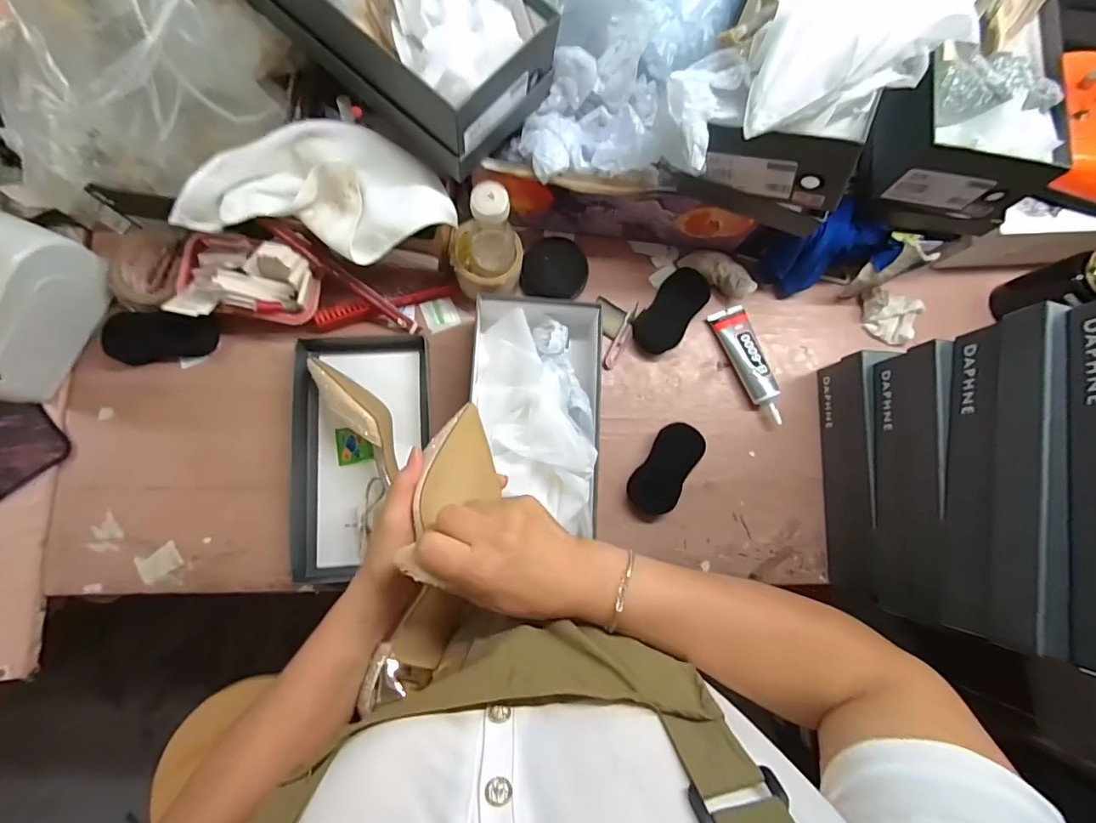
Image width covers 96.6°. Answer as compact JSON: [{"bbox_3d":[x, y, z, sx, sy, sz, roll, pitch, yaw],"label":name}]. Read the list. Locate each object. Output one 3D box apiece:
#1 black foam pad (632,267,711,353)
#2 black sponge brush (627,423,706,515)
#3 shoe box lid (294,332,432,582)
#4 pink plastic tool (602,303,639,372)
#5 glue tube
[{"bbox_3d":[0.175,-0.143,0.686,0.063,0.034,0.128,36,81,0],"label":"black foam pad"},{"bbox_3d":[0.160,0.077,0.658,0.060,0.034,0.123,34,81,0],"label":"black sponge brush"},{"bbox_3d":[-0.239,0.054,0.631,0.160,0.039,0.307,-1,83,-5],"label":"shoe box lid"},{"bbox_3d":[0.106,-0.106,0.689,0.018,0.004,0.102,28,81,-1],"label":"pink plastic tool"},{"bbox_3d":[0.292,-0.070,0.690,0.052,0.037,0.170,-25,86,-8],"label":"glue tube"}]

